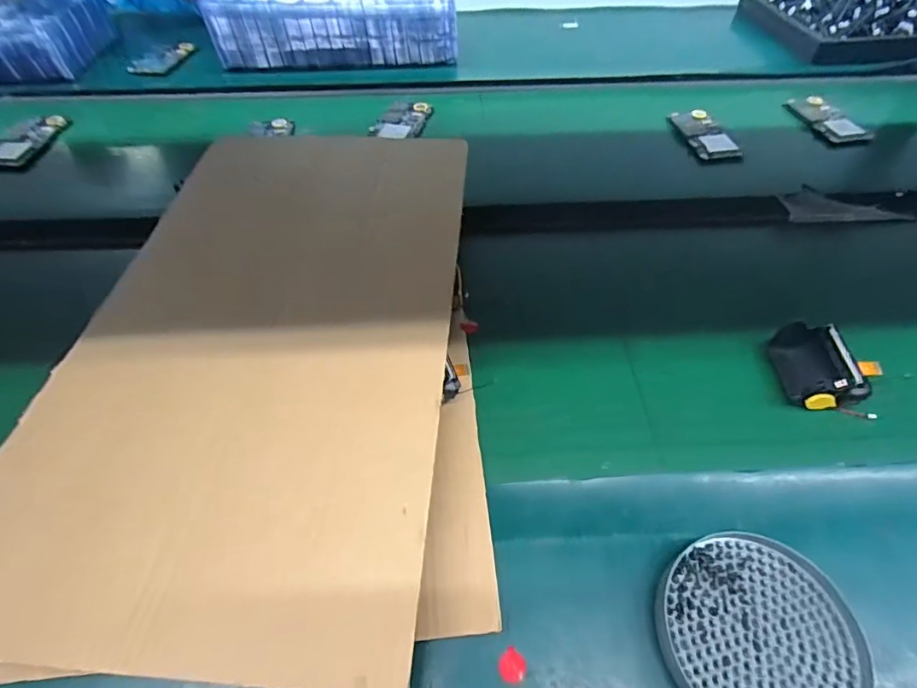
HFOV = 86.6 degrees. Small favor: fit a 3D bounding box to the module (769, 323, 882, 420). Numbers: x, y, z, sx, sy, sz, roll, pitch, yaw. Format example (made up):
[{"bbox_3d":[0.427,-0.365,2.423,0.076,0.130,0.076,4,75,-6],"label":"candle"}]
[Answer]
[{"bbox_3d":[0.308,0.017,0.409,0.060,0.031,0.072,2,55,2],"label":"module"}]

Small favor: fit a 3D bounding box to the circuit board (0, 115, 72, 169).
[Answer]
[{"bbox_3d":[-0.553,-0.265,0.629,0.057,0.010,0.128,8,55,6],"label":"circuit board"}]

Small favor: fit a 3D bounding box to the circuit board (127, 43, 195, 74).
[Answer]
[{"bbox_3d":[-0.480,-0.462,0.790,0.055,0.011,0.111,18,56,12],"label":"circuit board"}]

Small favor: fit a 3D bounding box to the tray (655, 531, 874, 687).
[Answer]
[{"bbox_3d":[0.182,0.176,0.298,0.111,0.015,0.111,0,55,0],"label":"tray"}]

